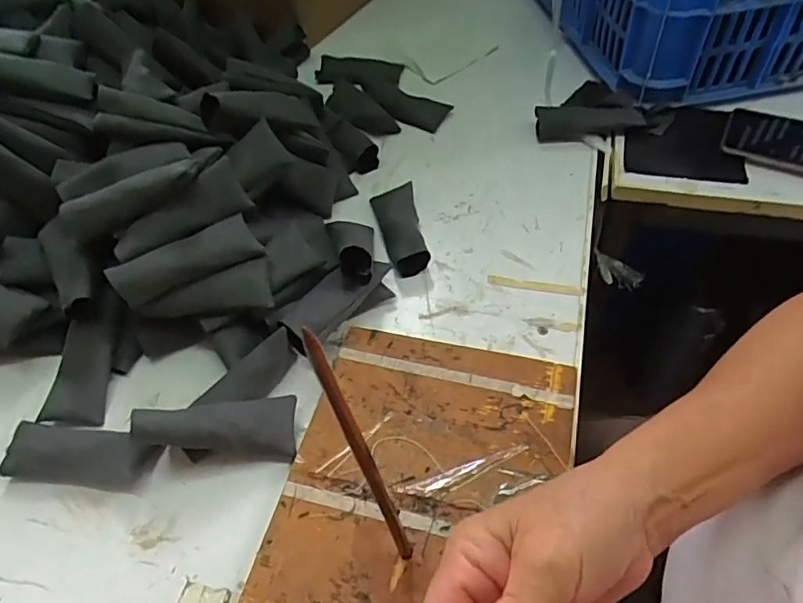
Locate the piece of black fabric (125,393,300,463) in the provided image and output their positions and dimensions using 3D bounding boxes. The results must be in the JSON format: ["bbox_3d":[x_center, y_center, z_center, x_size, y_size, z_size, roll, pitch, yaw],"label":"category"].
[{"bbox_3d":[-0.124,0.085,0.373,0.103,0.016,0.040,6,49,-20],"label":"piece of black fabric"}]

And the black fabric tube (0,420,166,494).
[{"bbox_3d":[-0.225,0.107,0.387,0.102,0.021,0.039,3,52,8],"label":"black fabric tube"}]

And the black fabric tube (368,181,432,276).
[{"bbox_3d":[-0.002,-0.069,0.498,0.037,0.025,0.102,-10,52,-3],"label":"black fabric tube"}]

